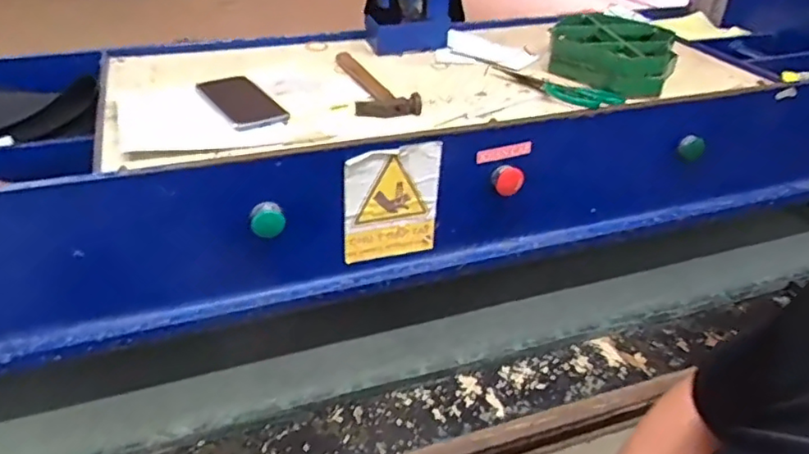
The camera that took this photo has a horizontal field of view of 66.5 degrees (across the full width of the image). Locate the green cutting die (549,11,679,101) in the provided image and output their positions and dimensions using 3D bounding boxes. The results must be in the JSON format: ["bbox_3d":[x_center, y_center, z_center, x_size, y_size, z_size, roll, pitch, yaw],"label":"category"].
[{"bbox_3d":[0.349,-0.299,1.030,0.188,0.073,0.260,15,36,18],"label":"green cutting die"}]

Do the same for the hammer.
[{"bbox_3d":[-0.047,-0.218,0.927,0.091,0.022,0.234,-8,35,-15],"label":"hammer"}]

